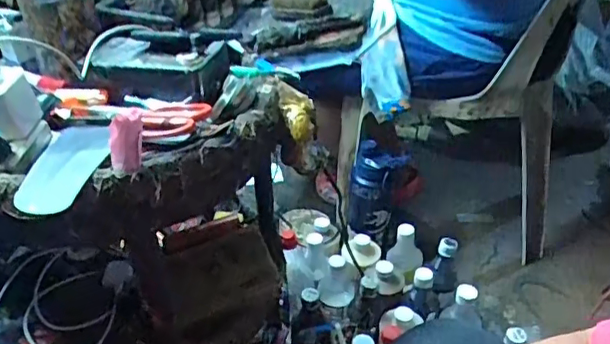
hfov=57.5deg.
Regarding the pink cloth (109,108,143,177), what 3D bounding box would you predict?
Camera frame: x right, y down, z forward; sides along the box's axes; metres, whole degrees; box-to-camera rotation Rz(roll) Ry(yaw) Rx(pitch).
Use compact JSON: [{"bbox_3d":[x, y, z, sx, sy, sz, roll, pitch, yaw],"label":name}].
[{"bbox_3d":[-0.163,-0.027,0.508,0.021,0.058,0.029,12,10,19],"label":"pink cloth"}]

